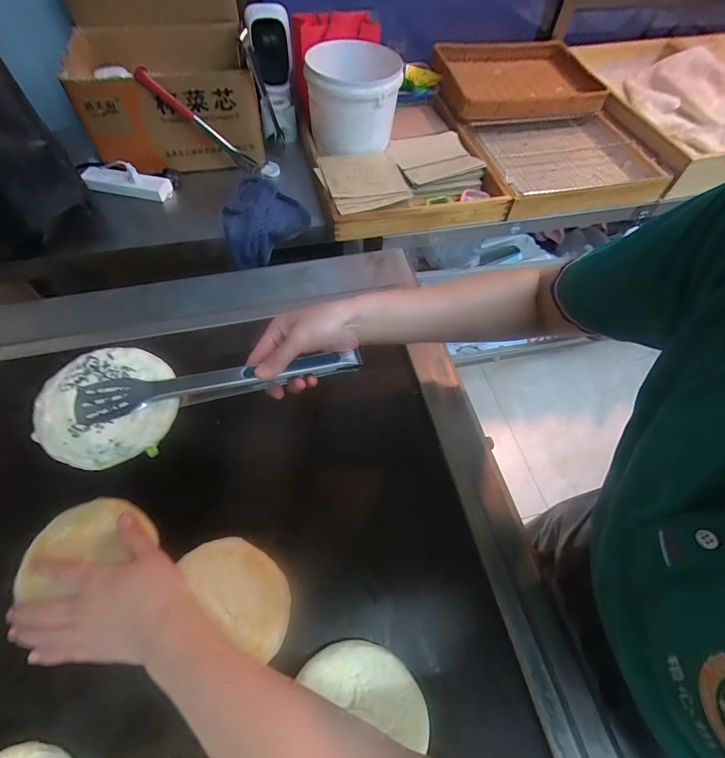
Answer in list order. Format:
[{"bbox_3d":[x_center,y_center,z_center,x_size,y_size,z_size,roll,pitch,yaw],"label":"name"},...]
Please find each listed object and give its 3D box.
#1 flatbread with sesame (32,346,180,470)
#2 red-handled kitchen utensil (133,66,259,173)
[{"bbox_3d":[-0.247,0.026,0.383,0.118,0.027,0.120,0,61,-1],"label":"flatbread with sesame"},{"bbox_3d":[-0.359,-0.569,0.874,0.277,0.030,0.040,28,49,-39],"label":"red-handled kitchen utensil"}]

